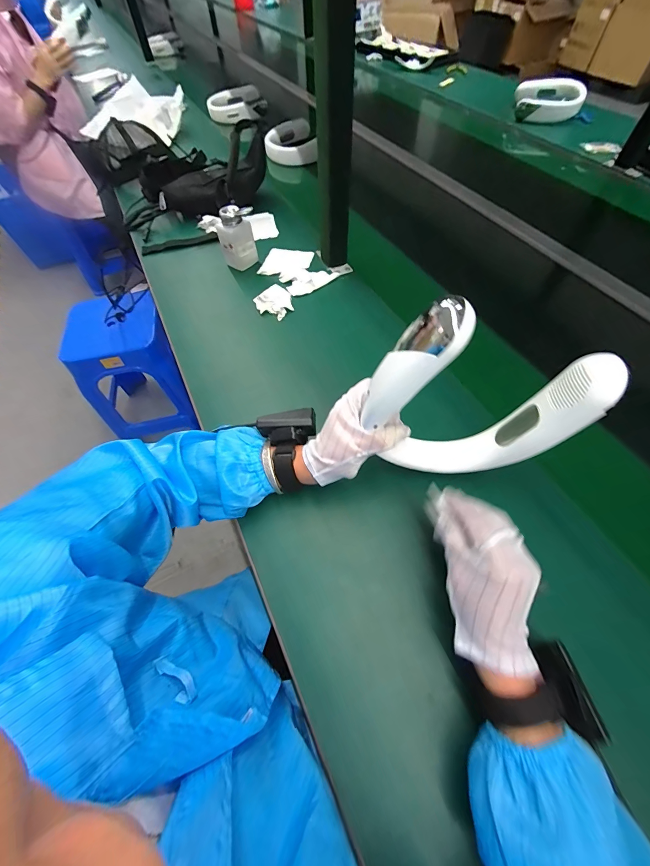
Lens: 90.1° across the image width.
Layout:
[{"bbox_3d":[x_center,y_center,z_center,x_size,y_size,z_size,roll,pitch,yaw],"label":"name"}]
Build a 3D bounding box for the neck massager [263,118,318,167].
[{"bbox_3d":[-0.102,-0.898,1.003,0.154,0.052,0.200,-2,59,0],"label":"neck massager"}]

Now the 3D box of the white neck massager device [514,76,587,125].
[{"bbox_3d":[0.743,-1.111,1.085,0.215,0.067,0.200,23,63,15],"label":"white neck massager device"}]

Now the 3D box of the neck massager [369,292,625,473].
[{"bbox_3d":[0.131,-0.015,0.327,0.209,0.217,0.043,12,58,-13],"label":"neck massager"}]

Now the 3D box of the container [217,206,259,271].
[{"bbox_3d":[-0.178,-0.394,0.652,0.068,0.109,0.075,-16,60,-7],"label":"container"}]

